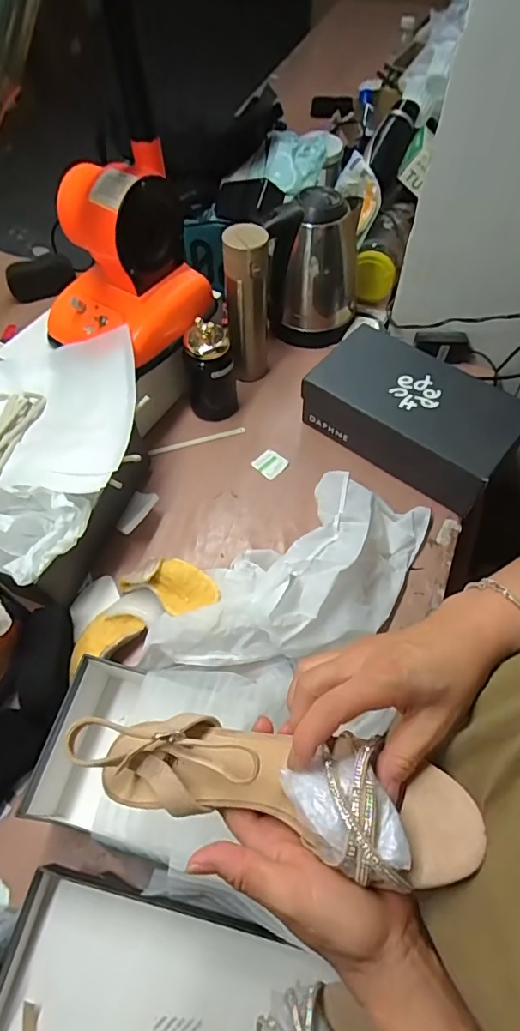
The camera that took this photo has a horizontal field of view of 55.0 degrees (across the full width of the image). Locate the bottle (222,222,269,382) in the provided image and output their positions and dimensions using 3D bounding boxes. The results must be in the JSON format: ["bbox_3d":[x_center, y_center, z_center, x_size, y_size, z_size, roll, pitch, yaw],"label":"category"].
[{"bbox_3d":[-0.019,-0.319,0.778,0.064,0.236,0.059,-3,58,-1],"label":"bottle"}]

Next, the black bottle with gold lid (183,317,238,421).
[{"bbox_3d":[-0.077,-0.223,0.771,0.080,0.160,0.072,-7,59,-4],"label":"black bottle with gold lid"}]

